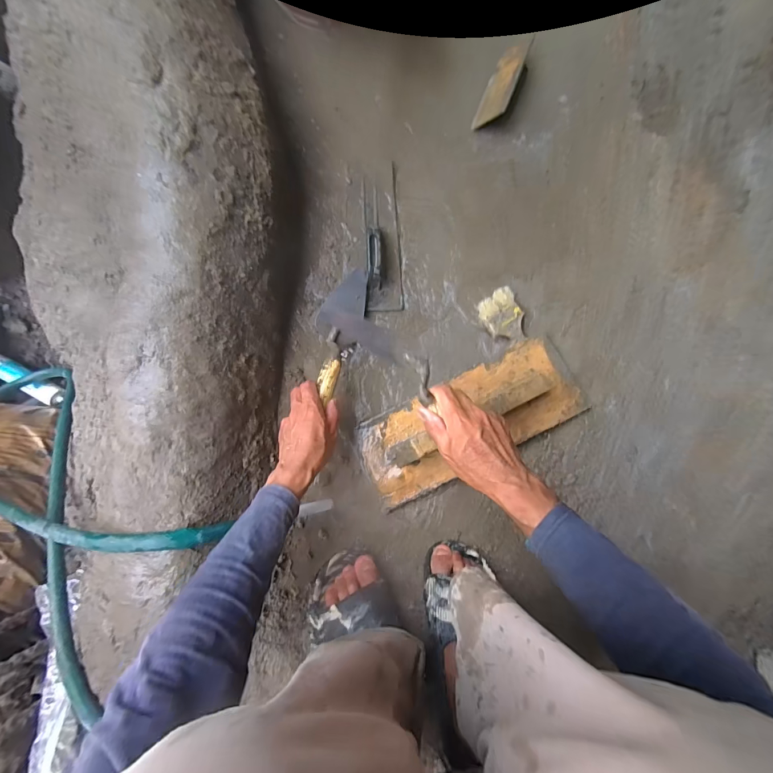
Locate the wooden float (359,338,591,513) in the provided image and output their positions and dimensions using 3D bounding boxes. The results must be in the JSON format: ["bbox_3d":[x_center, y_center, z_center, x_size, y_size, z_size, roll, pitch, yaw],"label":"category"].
[{"bbox_3d":[0.144,0.057,0.623,0.392,0.070,0.157,-27,81,-2],"label":"wooden float"}]

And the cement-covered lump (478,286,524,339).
[{"bbox_3d":[0.214,-0.134,0.680,0.071,0.020,0.095,-17,91,-3],"label":"cement-covered lump"}]

